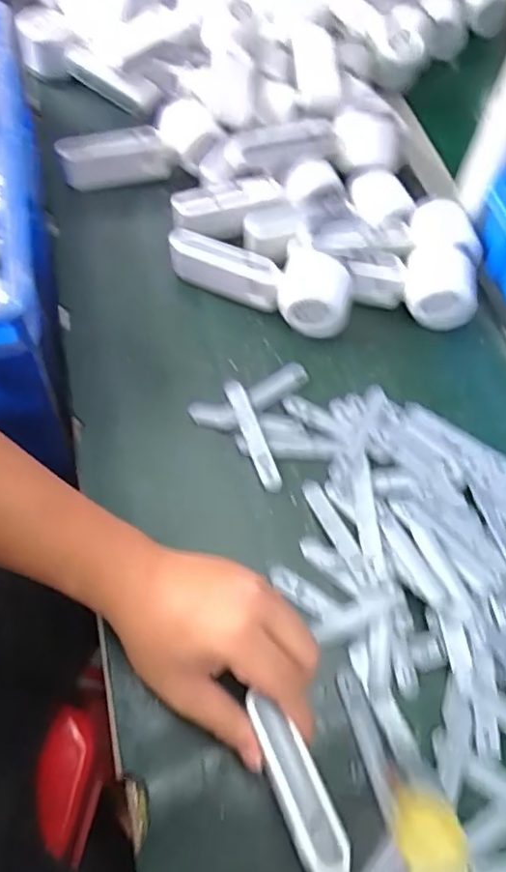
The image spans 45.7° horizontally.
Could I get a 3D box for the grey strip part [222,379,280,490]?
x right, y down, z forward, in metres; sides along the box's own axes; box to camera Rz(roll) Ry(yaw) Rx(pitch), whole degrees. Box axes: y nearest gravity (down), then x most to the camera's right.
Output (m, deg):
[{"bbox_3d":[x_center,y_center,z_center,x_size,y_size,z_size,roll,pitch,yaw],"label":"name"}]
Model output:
[{"bbox_3d":[0.000,-0.002,0.497,0.017,0.009,0.103,-18,65,-11],"label":"grey strip part"}]

